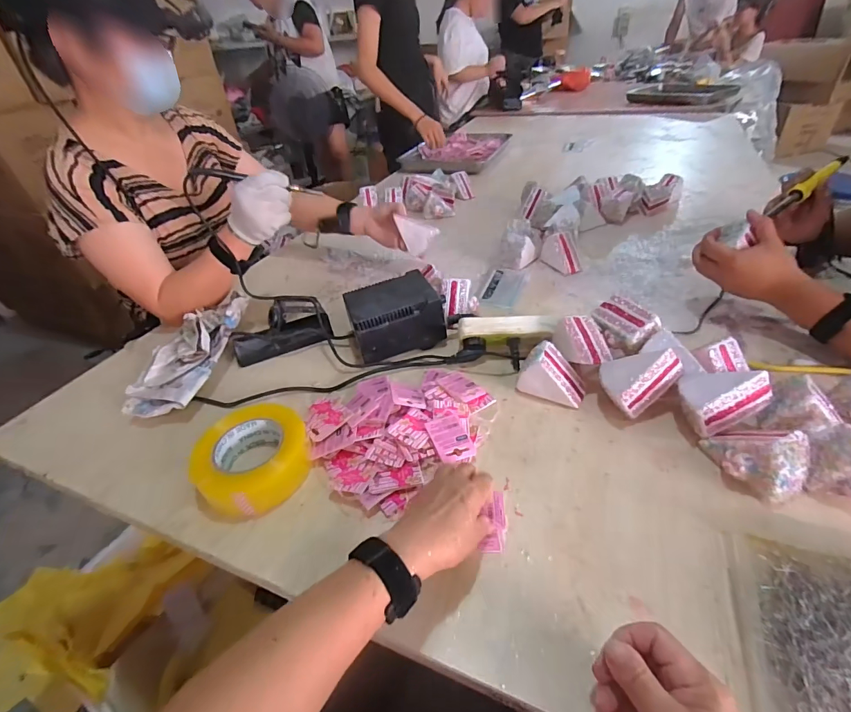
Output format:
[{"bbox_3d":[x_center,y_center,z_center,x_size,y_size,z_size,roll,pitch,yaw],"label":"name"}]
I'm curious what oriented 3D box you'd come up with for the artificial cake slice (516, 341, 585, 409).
[{"bbox_3d":[0.172,0.026,0.555,0.082,0.066,0.047,13,42,22],"label":"artificial cake slice"}]

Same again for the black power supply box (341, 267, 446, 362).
[{"bbox_3d":[-0.048,-0.068,0.666,0.144,0.081,0.117,-14,39,-10],"label":"black power supply box"}]

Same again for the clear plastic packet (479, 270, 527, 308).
[{"bbox_3d":[0.149,-0.132,0.789,0.065,0.009,0.125,10,41,19],"label":"clear plastic packet"}]

